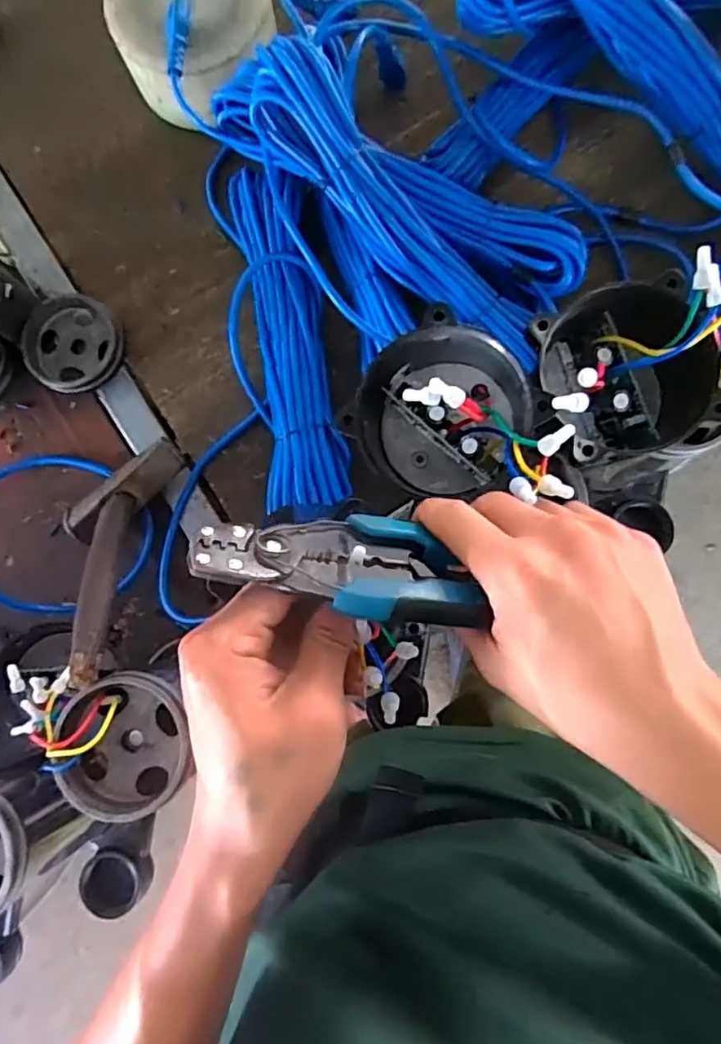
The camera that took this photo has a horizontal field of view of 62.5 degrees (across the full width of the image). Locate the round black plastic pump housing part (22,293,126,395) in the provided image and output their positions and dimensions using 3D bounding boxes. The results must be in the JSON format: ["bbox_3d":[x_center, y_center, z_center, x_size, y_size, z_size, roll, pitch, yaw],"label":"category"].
[{"bbox_3d":[-0.271,-0.168,0.570,0.088,0.028,0.087,15,86,5],"label":"round black plastic pump housing part"}]

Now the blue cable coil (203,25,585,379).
[{"bbox_3d":[0.030,-0.273,0.518,0.351,0.086,0.145,30,88,-11],"label":"blue cable coil"}]

